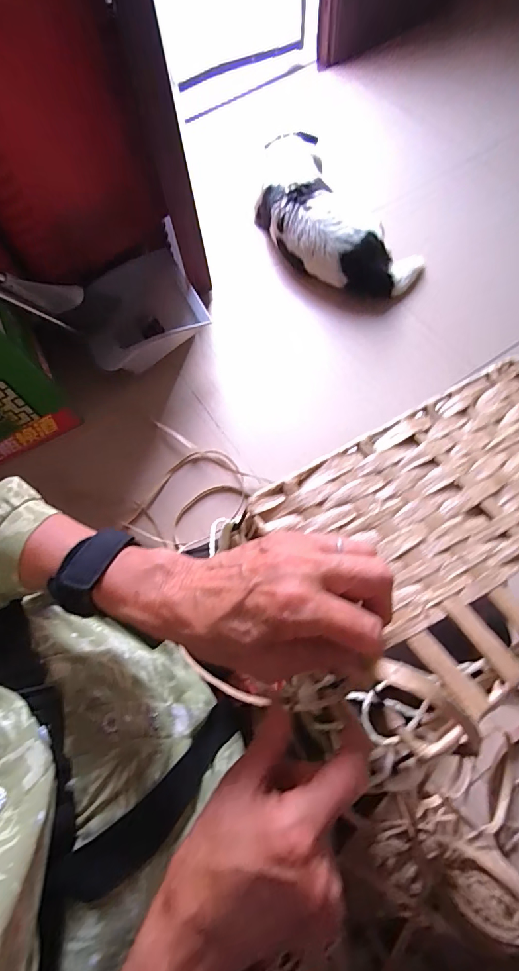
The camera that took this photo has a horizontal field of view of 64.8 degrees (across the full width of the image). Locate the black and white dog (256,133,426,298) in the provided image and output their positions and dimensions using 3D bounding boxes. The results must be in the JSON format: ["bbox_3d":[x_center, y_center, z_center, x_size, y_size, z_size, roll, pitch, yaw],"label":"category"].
[{"bbox_3d":[0.179,-0.760,1.152,0.302,0.172,0.606,-34,70,-10],"label":"black and white dog"}]

